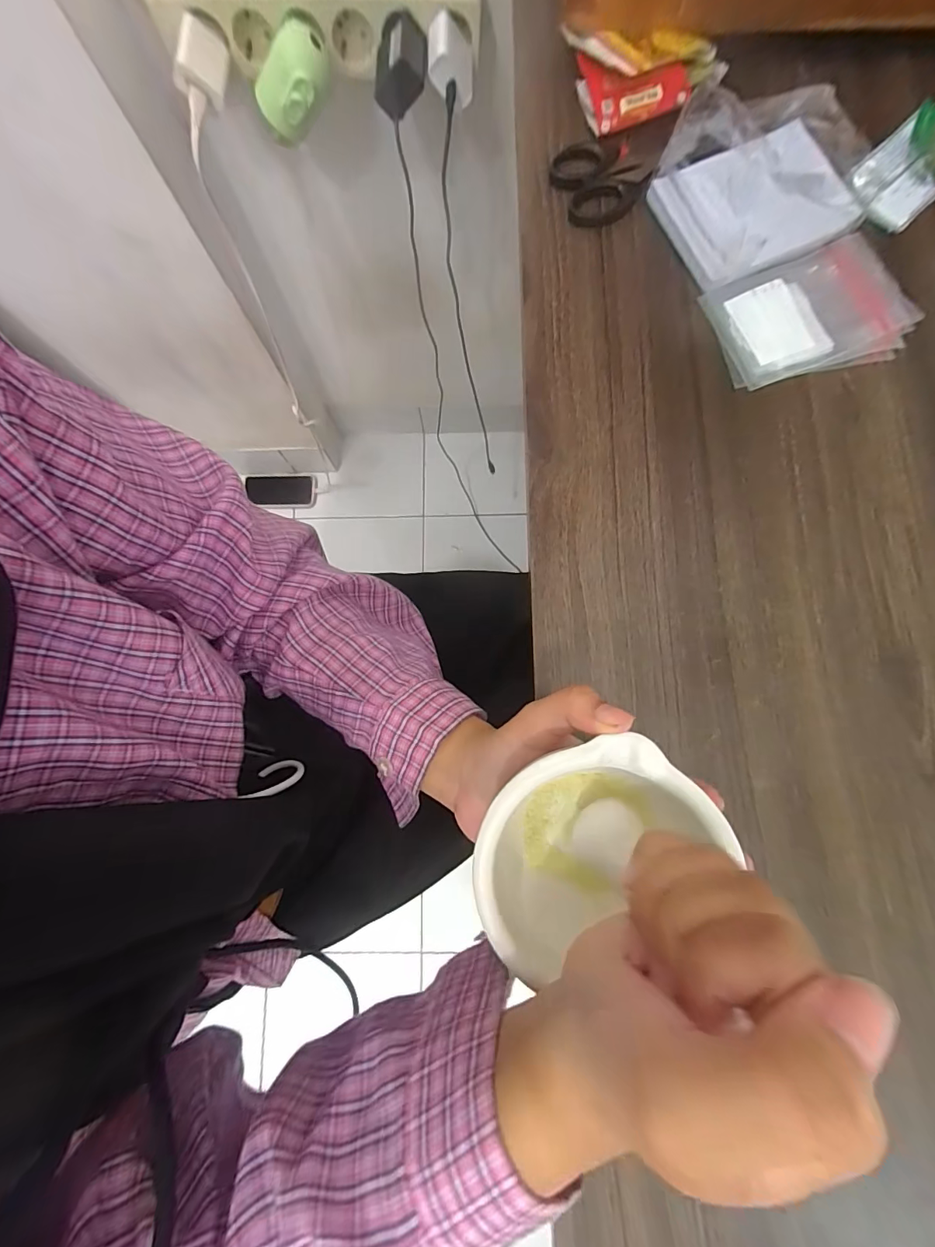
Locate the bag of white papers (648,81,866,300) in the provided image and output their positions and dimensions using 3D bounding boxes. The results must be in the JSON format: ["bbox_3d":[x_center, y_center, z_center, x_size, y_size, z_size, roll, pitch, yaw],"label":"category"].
[{"bbox_3d":[0.181,-0.276,0.281,0.116,0.038,0.103,-26,81,-4],"label":"bag of white papers"}]

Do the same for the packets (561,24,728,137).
[{"bbox_3d":[0.111,-0.361,0.301,0.103,0.026,0.056,16,80,3],"label":"packets"}]

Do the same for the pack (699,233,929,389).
[{"bbox_3d":[0.212,-0.192,0.282,0.115,0.010,0.078,-18,80,-3],"label":"pack"}]

